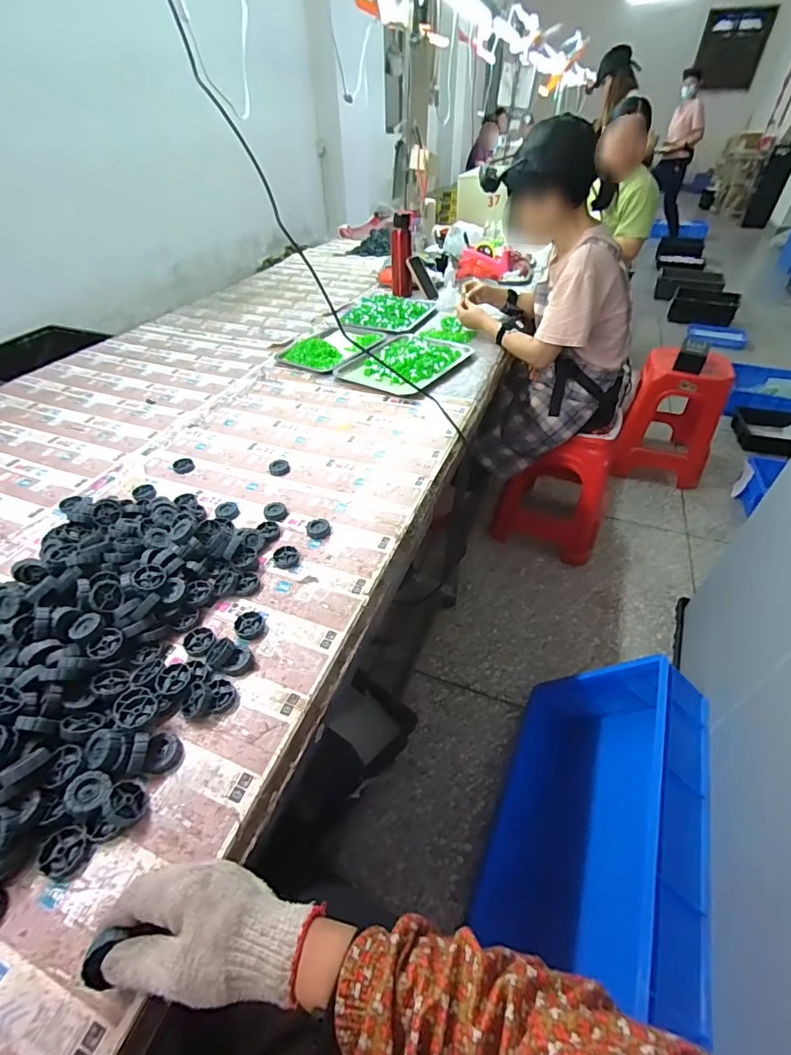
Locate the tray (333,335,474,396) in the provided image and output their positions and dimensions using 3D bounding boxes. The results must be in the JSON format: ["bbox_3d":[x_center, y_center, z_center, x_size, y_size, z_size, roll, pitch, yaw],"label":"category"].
[{"bbox_3d":[0.029,-0.455,1.223,0.269,0.021,0.315,25,50,27],"label":"tray"}]

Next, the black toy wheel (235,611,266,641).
[{"bbox_3d":[-0.199,0.134,0.613,0.037,0.012,0.040,-2,43,2],"label":"black toy wheel"}]

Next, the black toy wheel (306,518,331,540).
[{"bbox_3d":[-0.129,0.001,0.751,0.039,0.016,0.039,-2,43,2],"label":"black toy wheel"}]

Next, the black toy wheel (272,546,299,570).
[{"bbox_3d":[-0.172,0.047,0.703,0.040,0.014,0.038,-2,43,2],"label":"black toy wheel"}]

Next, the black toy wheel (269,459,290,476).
[{"bbox_3d":[-0.231,-0.118,0.889,0.039,0.013,0.048,-16,45,-12],"label":"black toy wheel"}]

